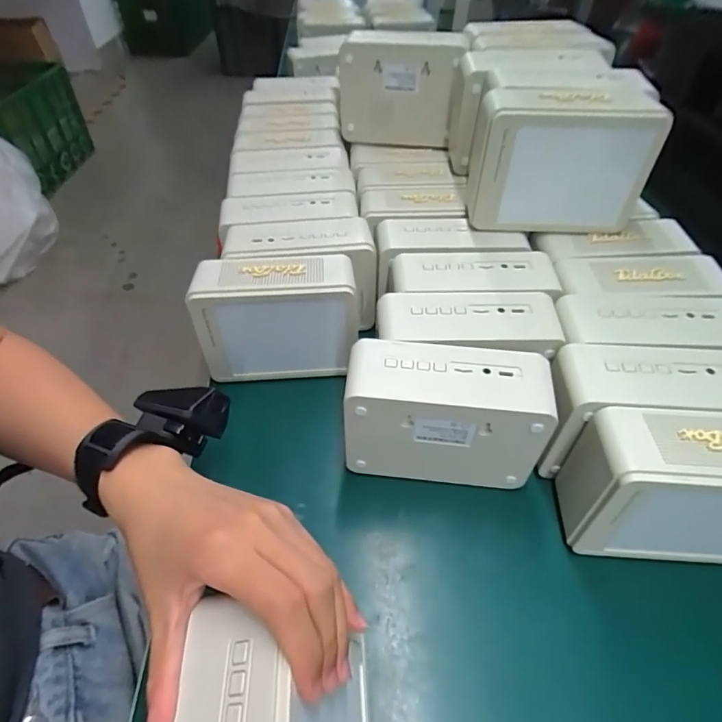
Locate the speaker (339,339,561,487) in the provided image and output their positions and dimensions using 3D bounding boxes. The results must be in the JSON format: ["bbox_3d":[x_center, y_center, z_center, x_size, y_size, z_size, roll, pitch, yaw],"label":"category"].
[{"bbox_3d":[0.060,0.044,0.351,0.135,0.110,0.054,6,47,5],"label":"speaker"}]

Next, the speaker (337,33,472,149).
[{"bbox_3d":[0.042,-0.301,0.526,0.135,0.111,0.047,5,47,7],"label":"speaker"}]

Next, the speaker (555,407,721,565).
[{"bbox_3d":[0.215,0.087,0.308,0.142,0.106,0.057,4,47,3],"label":"speaker"}]

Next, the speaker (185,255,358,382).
[{"bbox_3d":[-0.075,-0.037,0.426,0.139,0.109,0.063,-3,47,-3],"label":"speaker"}]

